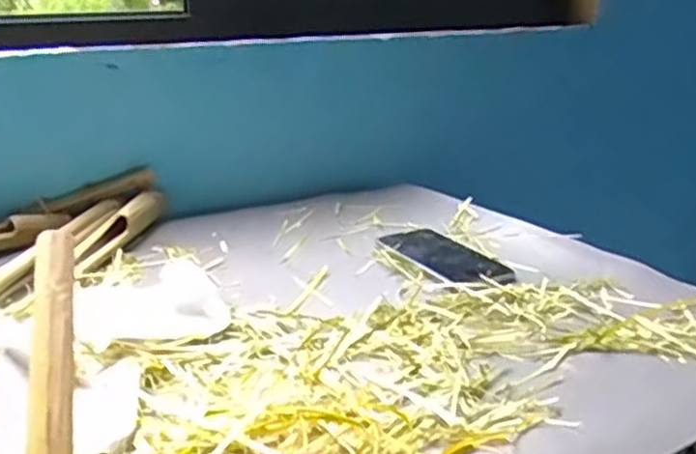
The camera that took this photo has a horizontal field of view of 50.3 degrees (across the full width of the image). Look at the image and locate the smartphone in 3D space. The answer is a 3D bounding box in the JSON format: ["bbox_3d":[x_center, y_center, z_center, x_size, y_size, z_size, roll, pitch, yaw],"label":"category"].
[{"bbox_3d":[0.101,0.030,0.785,0.077,0.010,0.170,-9,21,-26],"label":"smartphone"}]

